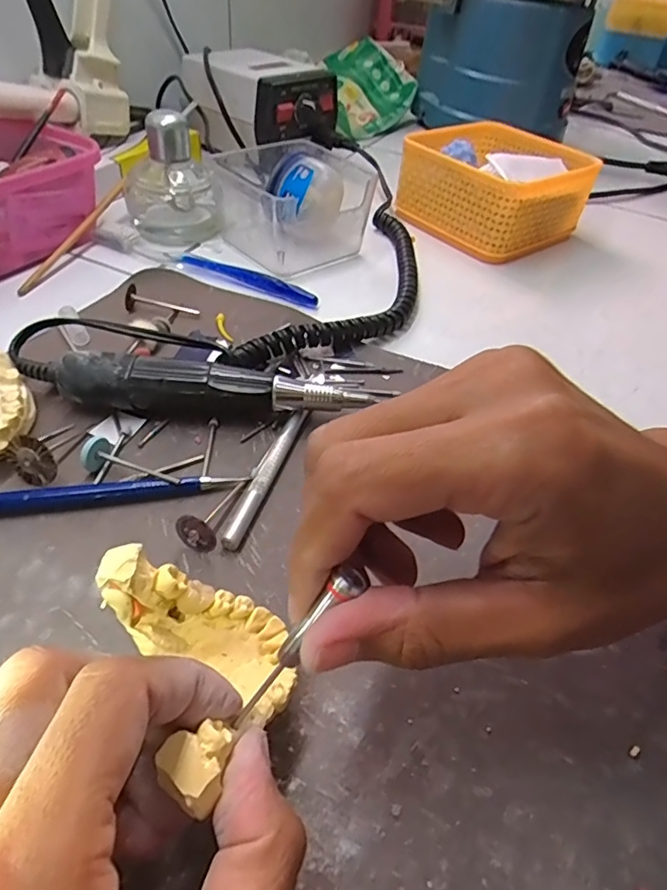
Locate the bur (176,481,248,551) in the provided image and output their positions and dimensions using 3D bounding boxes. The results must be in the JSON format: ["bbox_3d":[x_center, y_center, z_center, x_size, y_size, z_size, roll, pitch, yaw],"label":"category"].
[{"bbox_3d":[-0.051,0.031,0.238,0.017,0.016,0.042,18,26,10],"label":"bur"}]

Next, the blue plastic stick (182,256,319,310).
[{"bbox_3d":[-0.061,-0.118,0.387,0.108,0.011,0.007,21,46,13],"label":"blue plastic stick"}]

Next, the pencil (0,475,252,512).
[{"bbox_3d":[-0.110,0.023,0.236,0.140,0.009,0.009,-6,46,-14],"label":"pencil"}]

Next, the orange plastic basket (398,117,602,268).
[{"bbox_3d":[0.140,-0.234,0.488,0.135,0.064,0.148,-26,54,-29],"label":"orange plastic basket"}]

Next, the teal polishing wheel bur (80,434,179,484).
[{"bbox_3d":[-0.091,0.008,0.247,0.044,0.014,0.014,11,45,3],"label":"teal polishing wheel bur"}]

